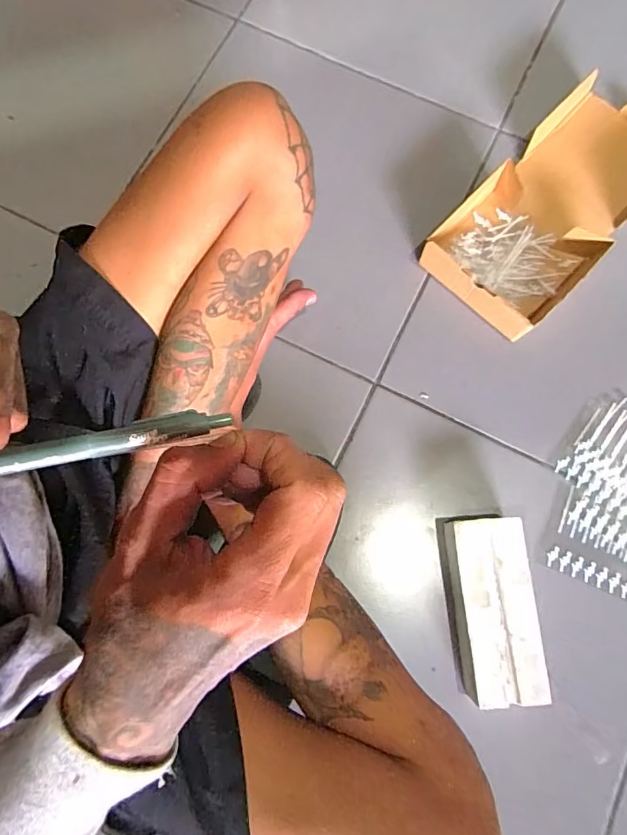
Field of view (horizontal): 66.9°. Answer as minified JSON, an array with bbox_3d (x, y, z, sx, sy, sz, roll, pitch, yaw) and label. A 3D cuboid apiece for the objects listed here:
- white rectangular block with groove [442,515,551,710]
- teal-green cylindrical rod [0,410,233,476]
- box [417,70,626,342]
[{"bbox_3d":[0.186,0.197,0.501,0.082,0.049,0.178,-4,79,0],"label":"white rectangular block with groove"},{"bbox_3d":[-0.105,0.015,0.195,0.141,0.007,0.011,-12,79,-13],"label":"teal-green cylindrical rod"},{"bbox_3d":[0.312,-0.273,0.601,0.168,0.050,0.361,43,83,8],"label":"box"}]

